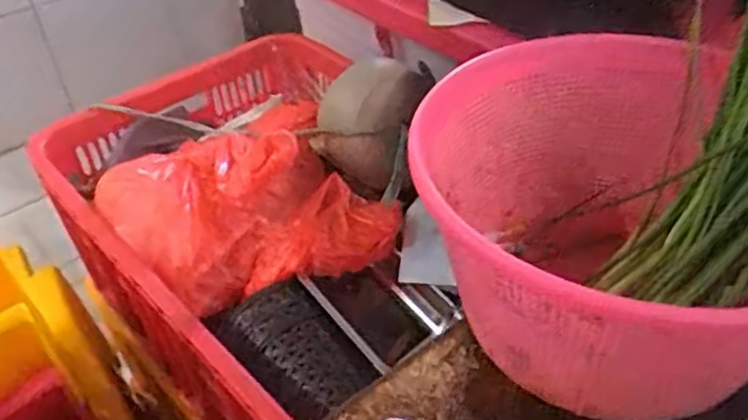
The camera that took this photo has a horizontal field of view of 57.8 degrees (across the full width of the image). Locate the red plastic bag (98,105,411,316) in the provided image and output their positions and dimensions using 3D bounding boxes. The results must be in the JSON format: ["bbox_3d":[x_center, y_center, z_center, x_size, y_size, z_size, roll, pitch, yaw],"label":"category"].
[{"bbox_3d":[-0.145,-0.011,0.747,0.276,0.096,0.230,-18,43,-16],"label":"red plastic bag"}]

